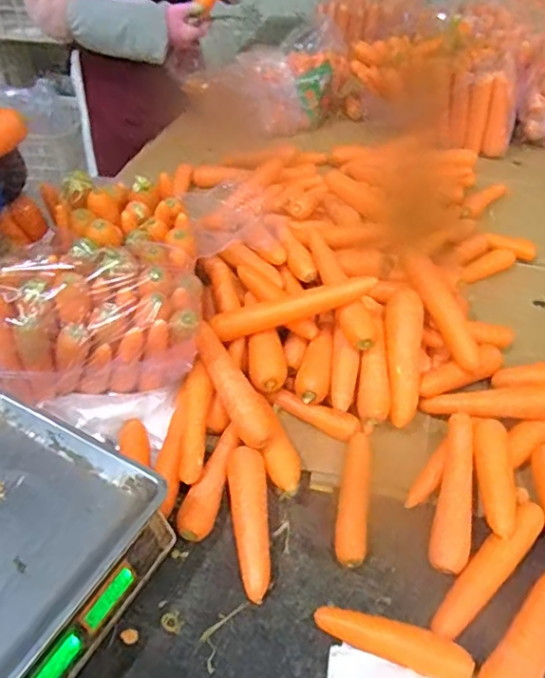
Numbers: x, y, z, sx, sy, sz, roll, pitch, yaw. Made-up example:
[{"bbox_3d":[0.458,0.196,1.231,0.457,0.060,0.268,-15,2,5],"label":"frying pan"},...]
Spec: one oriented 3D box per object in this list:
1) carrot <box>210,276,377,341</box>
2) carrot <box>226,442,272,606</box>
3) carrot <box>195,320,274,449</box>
[{"bbox_3d":[0.025,-0.039,0.709,0.205,0.042,0.031,-16,41,11],"label":"carrot"},{"bbox_3d":[-0.026,0.192,0.605,0.043,0.034,0.158,-3,42,-3],"label":"carrot"},{"bbox_3d":[-0.047,0.050,0.659,0.040,0.043,0.158,-22,63,-22],"label":"carrot"}]

